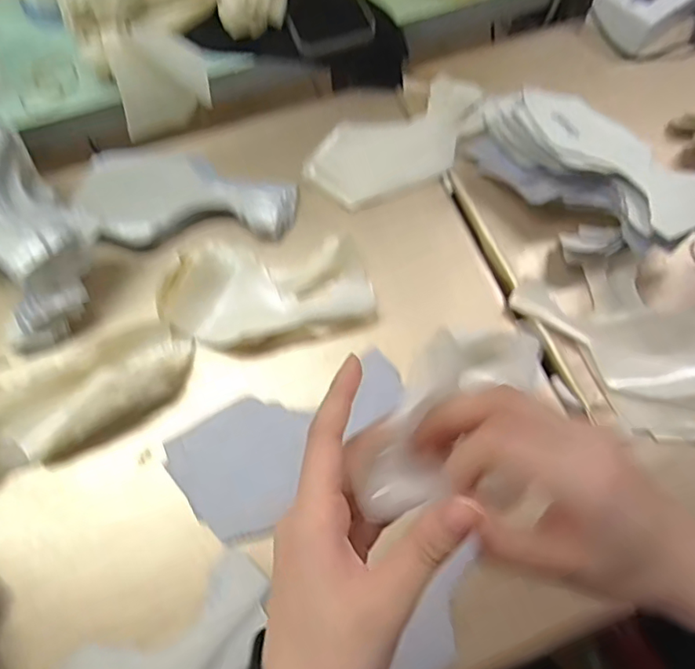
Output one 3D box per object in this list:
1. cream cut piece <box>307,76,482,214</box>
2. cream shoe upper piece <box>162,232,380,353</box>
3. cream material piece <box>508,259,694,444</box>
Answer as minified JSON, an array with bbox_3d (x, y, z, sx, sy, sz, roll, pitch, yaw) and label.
[{"bbox_3d":[0.051,-0.187,0.558,0.188,0.017,0.088,-28,69,-12],"label":"cream cut piece"},{"bbox_3d":[-0.066,-0.037,0.484,0.172,0.030,0.094,-3,66,-1],"label":"cream shoe upper piece"},{"bbox_3d":[0.242,0.001,0.467,0.123,0.024,0.183,-36,71,-15],"label":"cream material piece"}]

